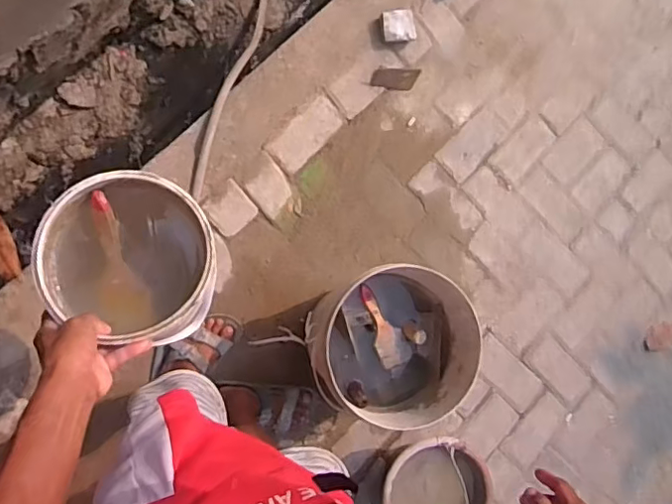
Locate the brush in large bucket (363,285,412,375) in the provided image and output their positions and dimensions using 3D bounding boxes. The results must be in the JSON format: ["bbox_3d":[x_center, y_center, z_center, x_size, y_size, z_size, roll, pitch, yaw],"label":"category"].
[{"bbox_3d":[0.104,0.160,1.213,0.069,0.013,0.194,-23,93,-14],"label":"brush in large bucket"}]

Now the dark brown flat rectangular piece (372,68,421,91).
[{"bbox_3d":[0.150,-0.437,1.449,0.118,0.014,0.054,-1,125,-4],"label":"dark brown flat rectangular piece"}]

